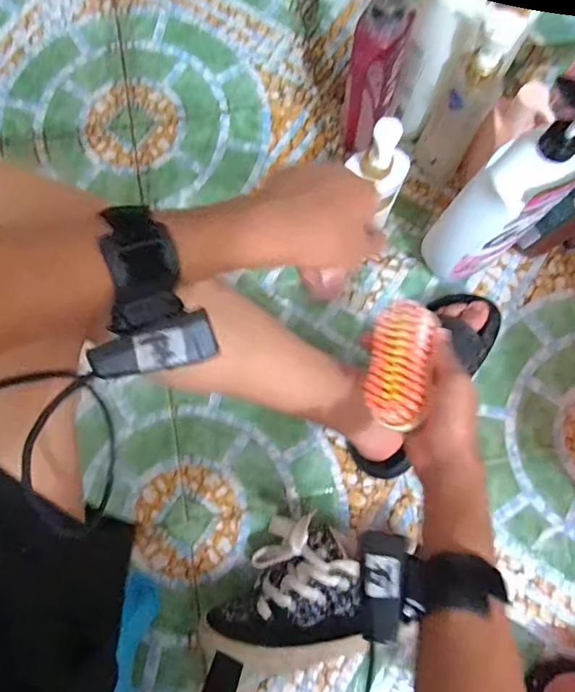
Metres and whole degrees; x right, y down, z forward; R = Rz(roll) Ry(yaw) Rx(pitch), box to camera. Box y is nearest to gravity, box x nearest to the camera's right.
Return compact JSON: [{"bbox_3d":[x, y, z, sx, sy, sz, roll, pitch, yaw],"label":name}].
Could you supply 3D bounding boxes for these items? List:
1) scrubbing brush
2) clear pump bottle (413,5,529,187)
[{"bbox_3d":[0.106,0.017,0.444,0.052,0.038,0.115,2,69,29],"label":"scrubbing brush"},{"bbox_3d":[0.222,-0.297,0.614,0.065,0.256,0.052,19,79,3],"label":"clear pump bottle"}]

